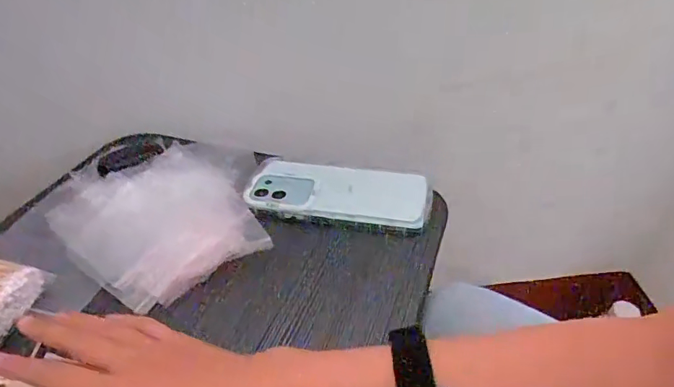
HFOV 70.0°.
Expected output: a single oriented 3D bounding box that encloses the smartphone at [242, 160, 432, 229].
[{"bbox_3d":[0.000,-0.002,0.444,0.160,0.009,0.074,7,39,13],"label":"smartphone"}]

